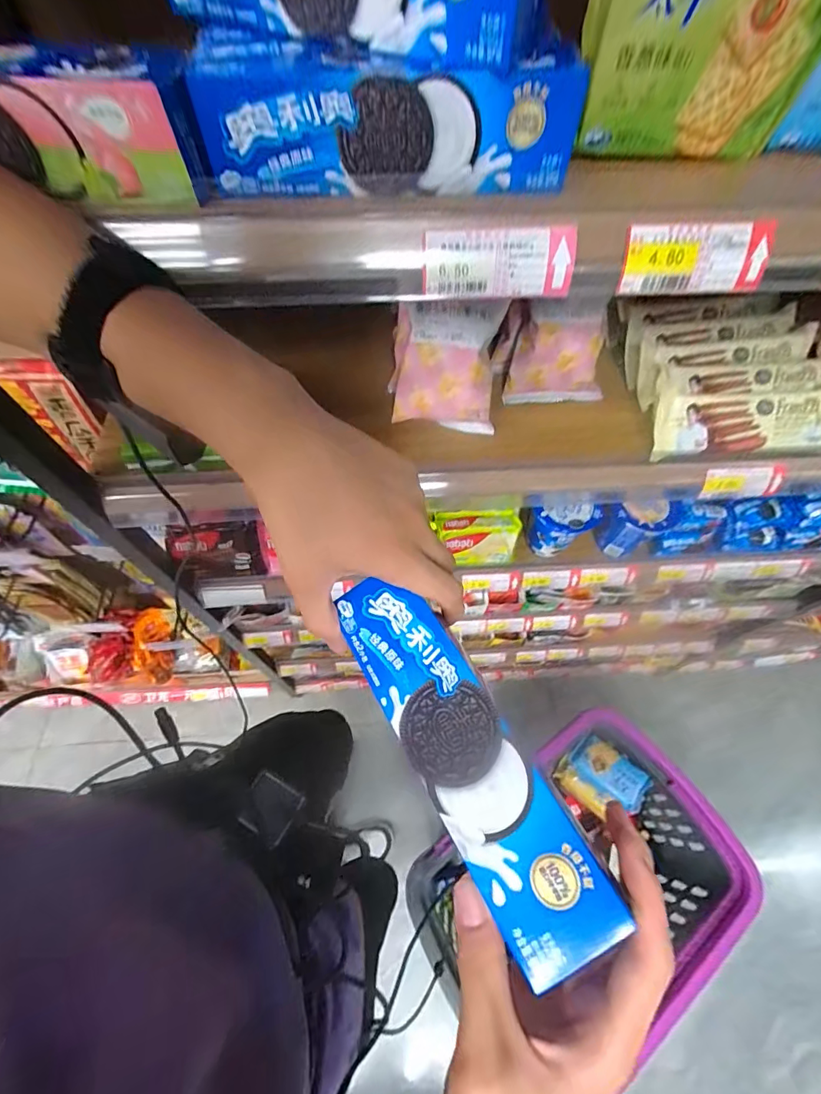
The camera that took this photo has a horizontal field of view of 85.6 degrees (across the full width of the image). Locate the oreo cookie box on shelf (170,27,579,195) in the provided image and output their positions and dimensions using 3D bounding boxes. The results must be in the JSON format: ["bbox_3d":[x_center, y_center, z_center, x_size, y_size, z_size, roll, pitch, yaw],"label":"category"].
[{"bbox_3d":[-0.012,-0.242,0.252,0.203,0.055,0.057,-3,61,-3],"label":"oreo cookie box on shelf"}]

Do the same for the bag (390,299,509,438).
[{"bbox_3d":[0.034,-0.193,0.467,0.115,0.114,0.065,9,61,3],"label":"bag"}]

